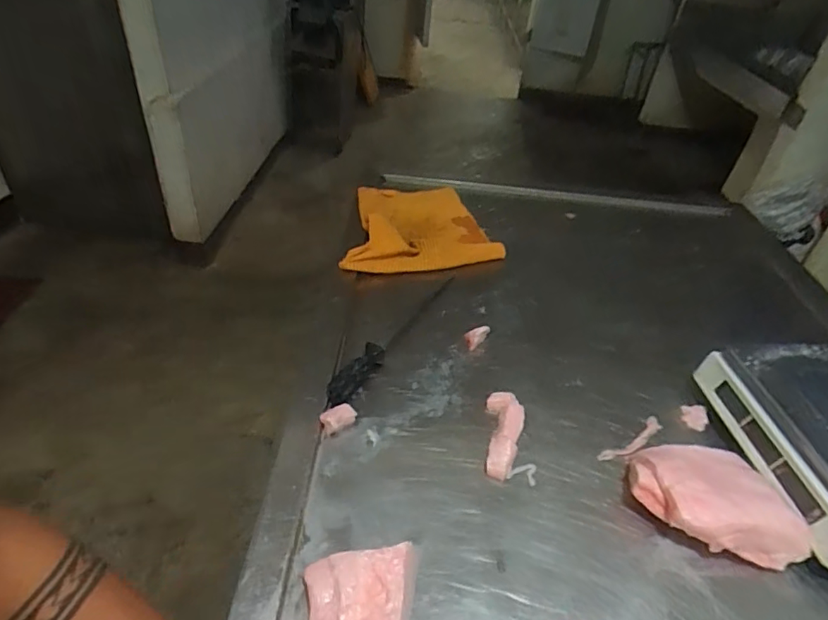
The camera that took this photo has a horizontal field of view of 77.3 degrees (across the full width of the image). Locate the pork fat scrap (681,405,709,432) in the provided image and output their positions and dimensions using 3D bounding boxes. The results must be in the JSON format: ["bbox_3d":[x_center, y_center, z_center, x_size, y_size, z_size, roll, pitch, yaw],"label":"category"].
[{"bbox_3d":[0.443,0.170,0.818,0.039,0.009,0.053,18,40,14],"label":"pork fat scrap"}]

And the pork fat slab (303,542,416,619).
[{"bbox_3d":[-0.055,0.323,0.546,0.118,0.045,0.130,1,39,-6],"label":"pork fat slab"}]

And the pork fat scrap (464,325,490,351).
[{"bbox_3d":[0.109,0.044,0.912,0.028,0.025,0.051,31,45,28],"label":"pork fat scrap"}]

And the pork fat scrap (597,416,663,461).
[{"bbox_3d":[0.328,0.197,0.775,0.132,0.013,0.028,-21,46,-30],"label":"pork fat scrap"}]

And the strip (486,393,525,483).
[{"bbox_3d":[0.134,0.177,0.759,0.052,0.028,0.149,9,39,3],"label":"strip"}]

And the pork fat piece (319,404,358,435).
[{"bbox_3d":[-0.109,0.158,0.750,0.050,0.033,0.023,-20,45,-29],"label":"pork fat piece"}]

